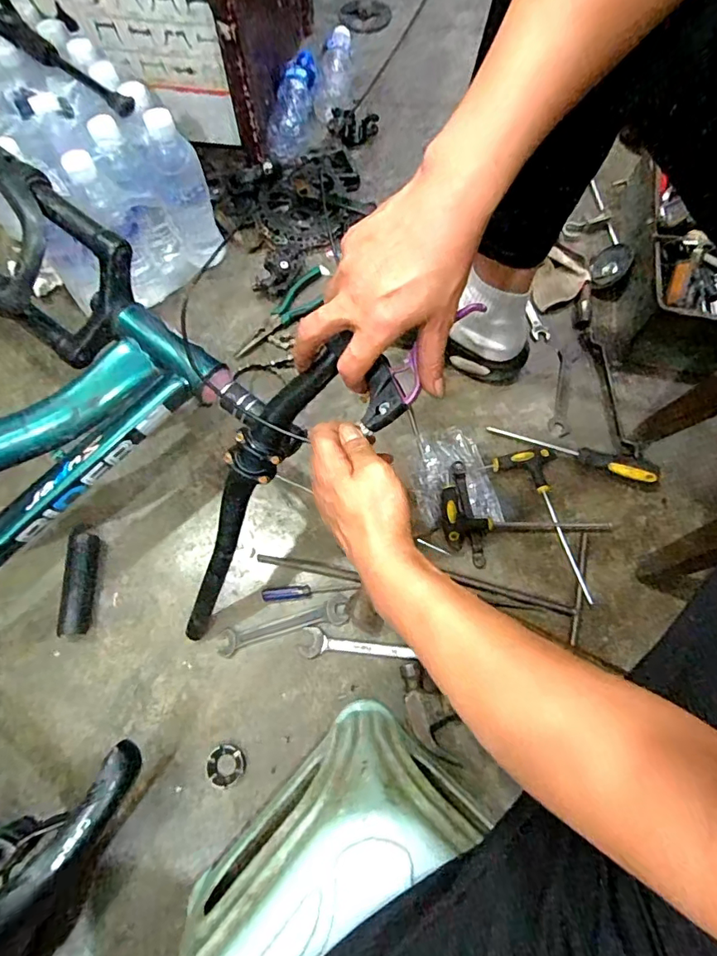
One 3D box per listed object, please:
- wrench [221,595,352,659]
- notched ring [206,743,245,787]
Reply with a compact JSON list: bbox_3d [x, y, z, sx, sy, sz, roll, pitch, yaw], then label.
[{"bbox_3d":[-0.087,0.176,0.597,0.155,0.009,0.033,-16,70,-7],"label":"wrench"},{"bbox_3d":[-0.145,0.313,0.549,0.040,0.010,0.039,0,69,-1],"label":"notched ring"}]

